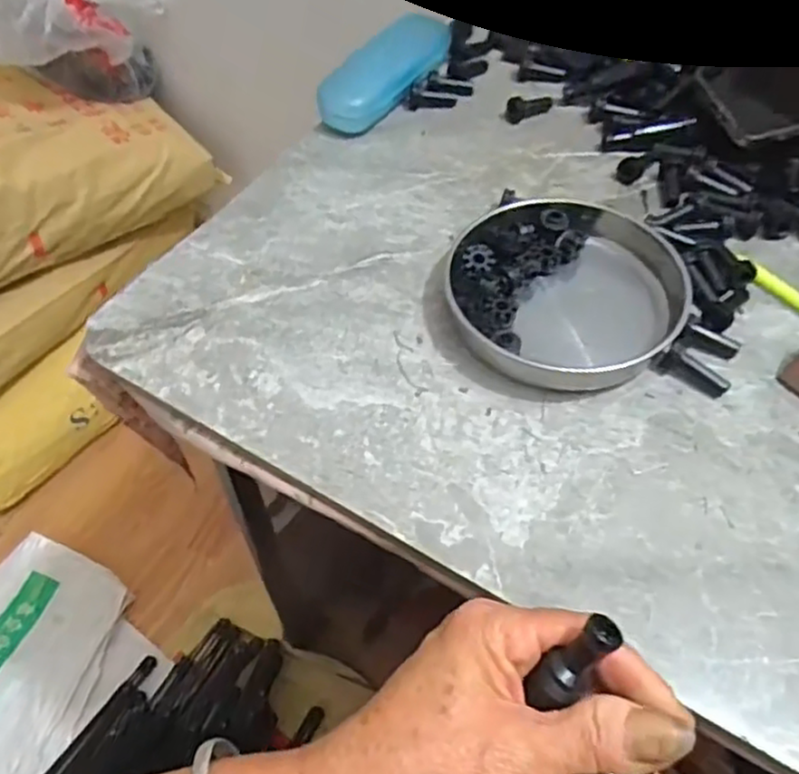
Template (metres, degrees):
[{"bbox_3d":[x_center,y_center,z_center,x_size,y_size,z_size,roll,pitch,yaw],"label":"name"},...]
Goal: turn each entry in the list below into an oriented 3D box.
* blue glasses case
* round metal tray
[{"bbox_3d":[-0.007,-0.253,0.559,0.050,0.038,0.148,30,60,20],"label":"blue glasses case"},{"bbox_3d":[0.099,-0.064,0.423,0.133,0.027,0.136,0,54,0],"label":"round metal tray"}]

